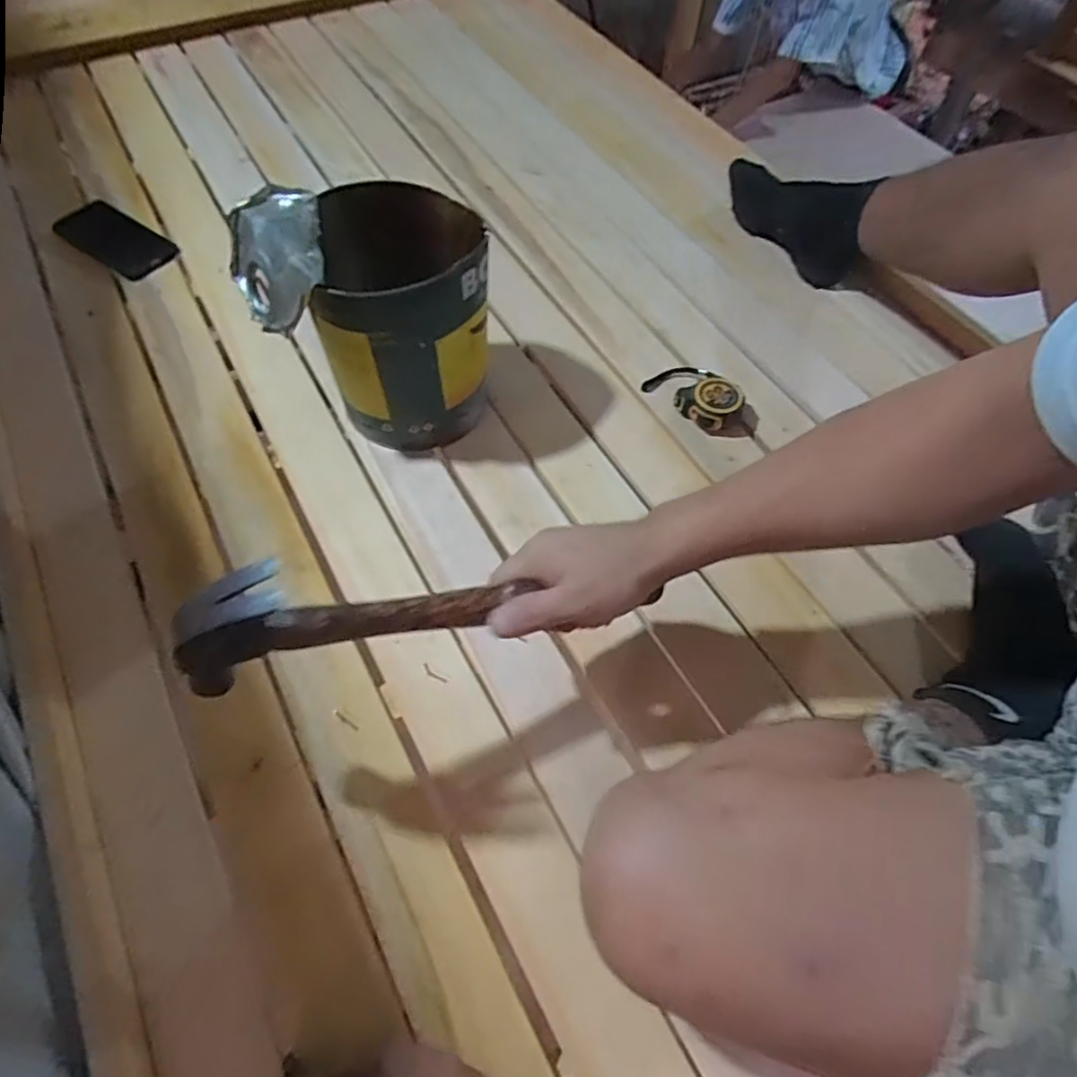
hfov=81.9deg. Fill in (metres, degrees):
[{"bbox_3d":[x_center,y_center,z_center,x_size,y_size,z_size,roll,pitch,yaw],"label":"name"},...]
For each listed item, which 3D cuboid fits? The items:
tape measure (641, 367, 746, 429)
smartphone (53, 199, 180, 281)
[{"bbox_3d":[0.184,-0.175,0.724,0.108,0.034,0.067,39,68,16],"label":"tape measure"},{"bbox_3d":[-0.566,-0.400,0.831,0.176,0.012,0.079,31,66,13],"label":"smartphone"}]

